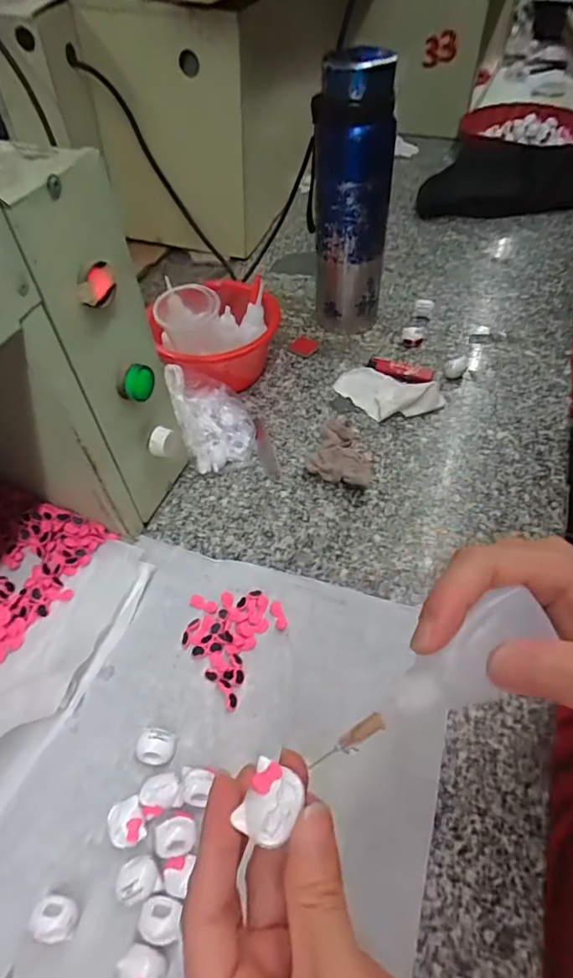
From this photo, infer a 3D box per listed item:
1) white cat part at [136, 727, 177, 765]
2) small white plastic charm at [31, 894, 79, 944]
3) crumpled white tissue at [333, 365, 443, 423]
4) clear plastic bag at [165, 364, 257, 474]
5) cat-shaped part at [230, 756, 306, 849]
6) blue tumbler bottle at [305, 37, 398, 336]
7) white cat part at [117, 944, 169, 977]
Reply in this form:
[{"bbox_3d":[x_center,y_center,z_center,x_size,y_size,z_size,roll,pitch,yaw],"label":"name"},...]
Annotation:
[{"bbox_3d":[-0.088,0.177,0.354,0.024,0.021,0.021,8,52,9],"label":"white cat part"},{"bbox_3d":[-0.133,0.248,0.299,0.026,0.021,0.020,8,52,8],"label":"small white plastic charm"},{"bbox_3d":[0.108,-0.108,0.571,0.115,0.029,0.059,28,57,23],"label":"crumpled white tissue"},{"bbox_3d":[-0.075,-0.076,0.533,0.079,0.060,0.106,-17,52,-11],"label":"clear plastic bag"},{"bbox_3d":[-0.005,0.113,0.187,0.020,0.008,0.024,19,54,16],"label":"cat-shaped part"},{"bbox_3d":[0.068,-0.306,0.570,0.085,0.277,0.069,4,51,5],"label":"blue tumbler bottle"},{"bbox_3d":[-0.077,0.263,0.283,0.023,0.025,0.019,13,53,12],"label":"white cat part"}]

